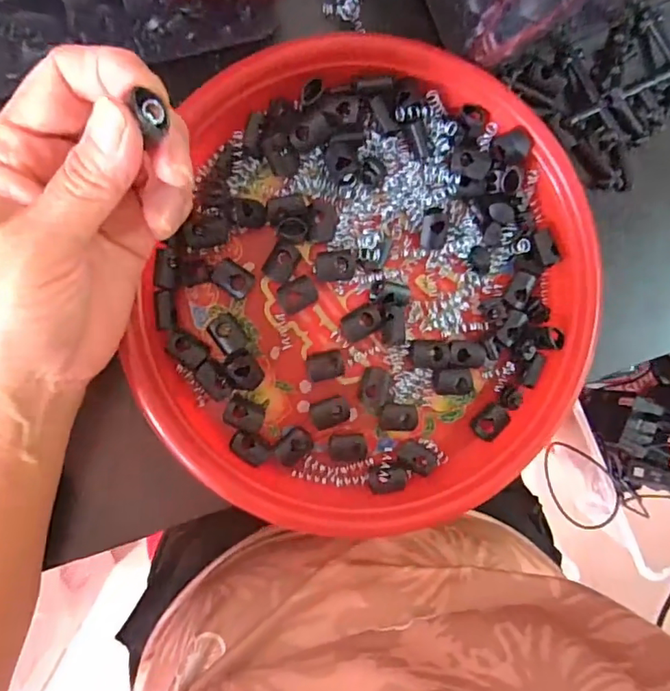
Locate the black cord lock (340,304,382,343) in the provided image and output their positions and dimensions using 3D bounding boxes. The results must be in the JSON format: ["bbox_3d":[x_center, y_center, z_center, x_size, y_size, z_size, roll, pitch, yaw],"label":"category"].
[{"bbox_3d":[0.014,-0.012,0.282,0.022,0.006,0.015,-33,98,-6],"label":"black cord lock"}]

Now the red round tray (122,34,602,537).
[{"bbox_3d":[0.023,-0.024,0.275,0.218,0.026,0.240,13,91,-10],"label":"red round tray"}]

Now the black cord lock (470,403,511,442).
[{"bbox_3d":[0.086,0.042,0.296,0.015,0.007,0.021,38,90,17],"label":"black cord lock"}]

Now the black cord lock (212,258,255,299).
[{"bbox_3d":[-0.052,-0.034,0.272,0.019,0.005,0.015,34,87,-10],"label":"black cord lock"}]

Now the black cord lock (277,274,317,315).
[{"bbox_3d":[-0.019,-0.027,0.278,0.020,0.006,0.015,-31,98,-6],"label":"black cord lock"}]

